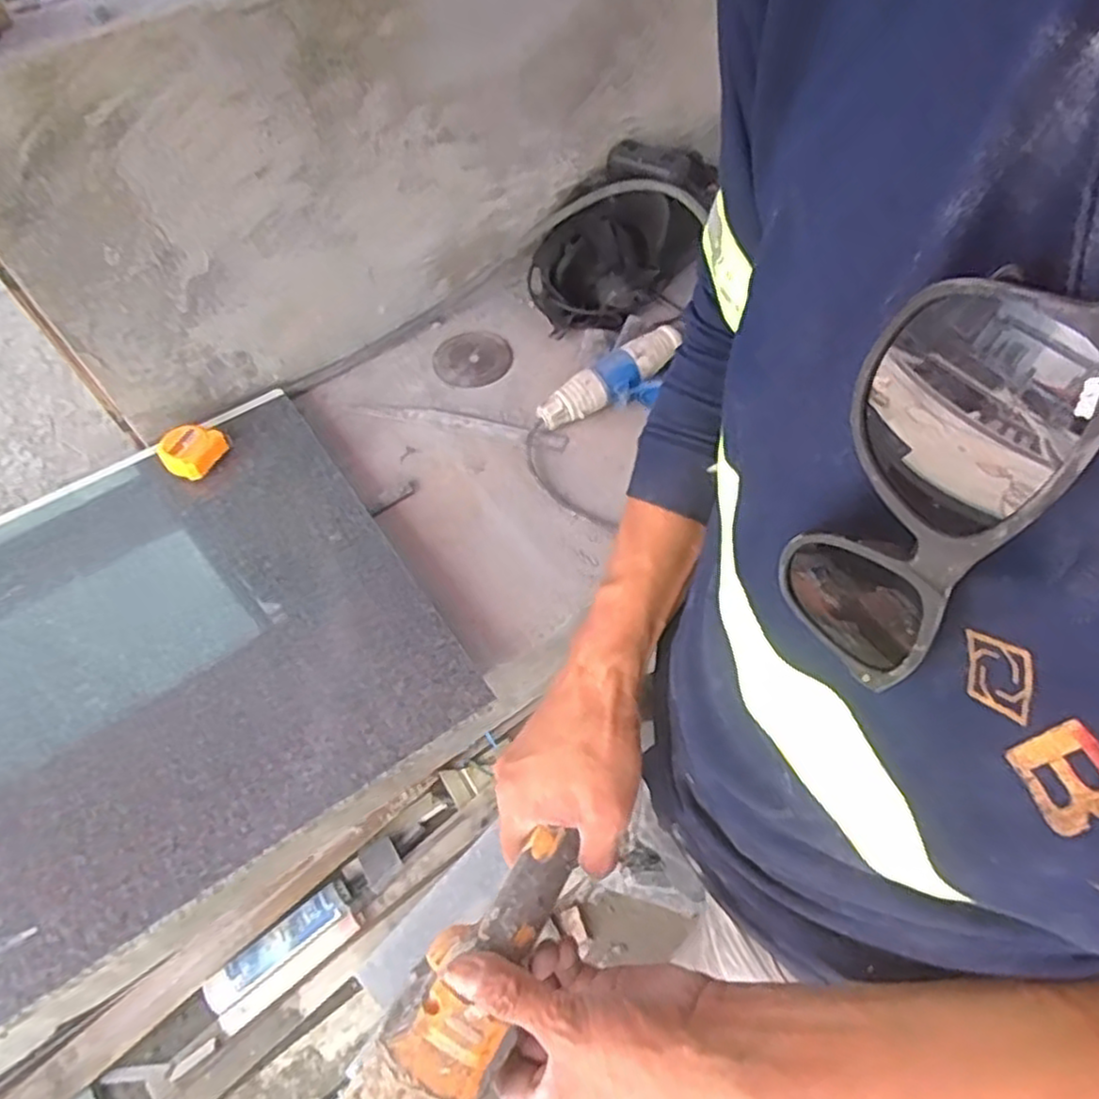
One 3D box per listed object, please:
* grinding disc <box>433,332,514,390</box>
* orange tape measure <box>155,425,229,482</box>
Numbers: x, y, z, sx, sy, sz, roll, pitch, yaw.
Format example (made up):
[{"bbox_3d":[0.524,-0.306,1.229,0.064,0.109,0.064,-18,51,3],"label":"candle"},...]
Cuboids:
[{"bbox_3d":[-0.099,-0.248,0.930,0.101,0.011,0.100,-1,56,2],"label":"grinding disc"},{"bbox_3d":[-0.396,-0.111,0.796,0.055,0.029,0.063,30,63,21],"label":"orange tape measure"}]

